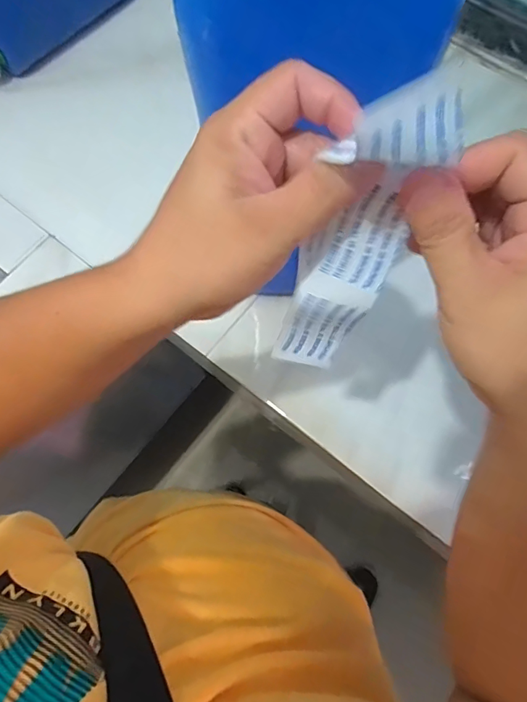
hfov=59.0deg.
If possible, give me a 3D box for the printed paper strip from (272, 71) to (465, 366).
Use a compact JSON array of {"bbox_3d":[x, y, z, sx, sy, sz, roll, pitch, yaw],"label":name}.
[{"bbox_3d":[0.042,-0.047,0.228,0.040,0.174,0.048,43,64,14],"label":"printed paper strip"}]

